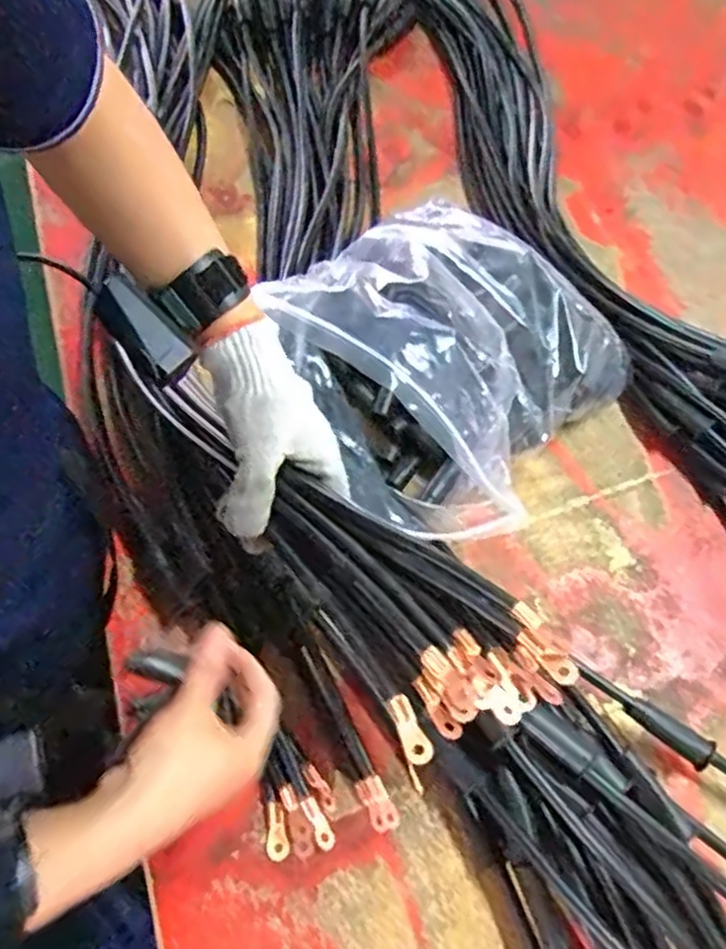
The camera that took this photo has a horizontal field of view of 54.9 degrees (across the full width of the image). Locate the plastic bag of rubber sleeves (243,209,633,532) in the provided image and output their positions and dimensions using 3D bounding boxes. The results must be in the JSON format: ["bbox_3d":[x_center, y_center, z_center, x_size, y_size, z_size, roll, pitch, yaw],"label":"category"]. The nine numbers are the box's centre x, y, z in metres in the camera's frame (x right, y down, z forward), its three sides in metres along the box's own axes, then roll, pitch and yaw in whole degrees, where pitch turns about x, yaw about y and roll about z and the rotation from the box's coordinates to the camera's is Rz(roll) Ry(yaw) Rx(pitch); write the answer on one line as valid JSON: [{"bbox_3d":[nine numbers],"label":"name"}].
[{"bbox_3d":[0.083,-0.114,0.584,0.240,0.188,0.267,34,67,15],"label":"plastic bag of rubber sleeves"}]

